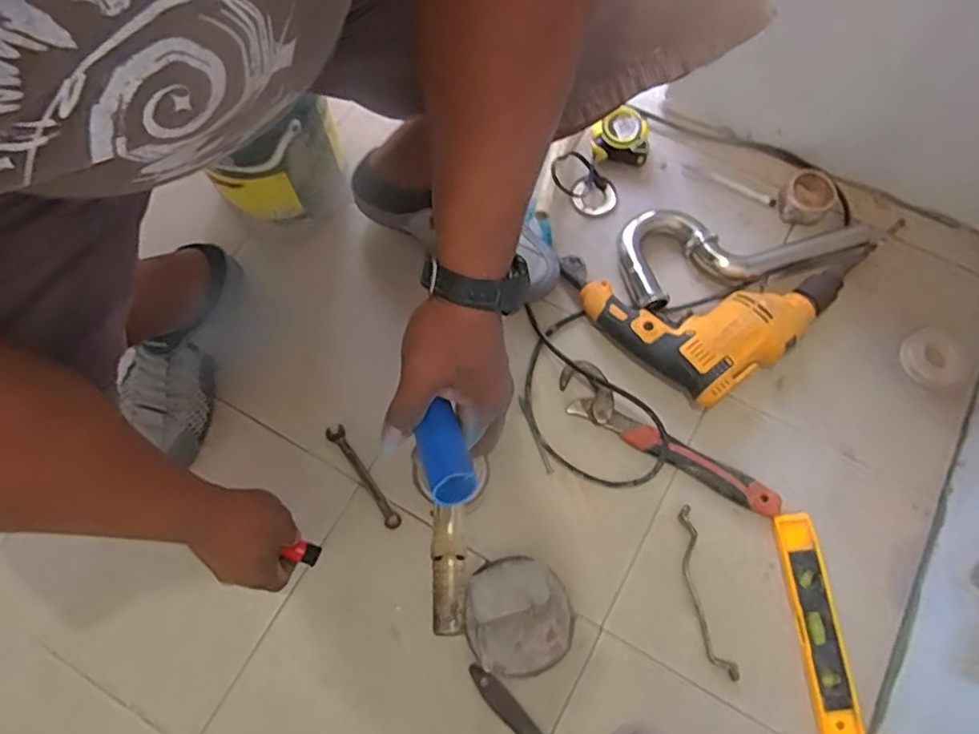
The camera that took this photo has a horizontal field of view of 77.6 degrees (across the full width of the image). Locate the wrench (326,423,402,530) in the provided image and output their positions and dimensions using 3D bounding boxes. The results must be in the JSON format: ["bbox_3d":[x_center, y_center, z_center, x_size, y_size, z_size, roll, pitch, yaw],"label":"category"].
[{"bbox_3d":[-0.142,0.122,0.682,0.019,0.004,0.136,-34,75,-11],"label":"wrench"}]

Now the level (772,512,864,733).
[{"bbox_3d":[0.334,0.268,0.622,0.040,0.014,0.227,-5,72,-2],"label":"level"}]

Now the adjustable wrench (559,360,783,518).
[{"bbox_3d":[0.194,0.086,0.678,0.271,0.024,0.055,36,75,10],"label":"adjustable wrench"}]

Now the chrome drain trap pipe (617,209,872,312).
[{"bbox_3d":[0.302,-0.165,0.761,0.303,0.044,0.154,-19,73,-7],"label":"chrome drain trap pipe"}]

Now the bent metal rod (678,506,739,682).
[{"bbox_3d":[0.221,0.233,0.634,0.024,0.006,0.171,-10,72,-4],"label":"bent metal rod"}]

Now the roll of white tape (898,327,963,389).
[{"bbox_3d":[0.529,-0.011,0.730,0.077,0.013,0.069,-34,75,-11],"label":"roll of white tape"}]

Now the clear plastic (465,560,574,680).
[{"bbox_3d":[0.030,0.253,0.616,0.107,0.038,0.108,0,72,-1],"label":"clear plastic"}]

